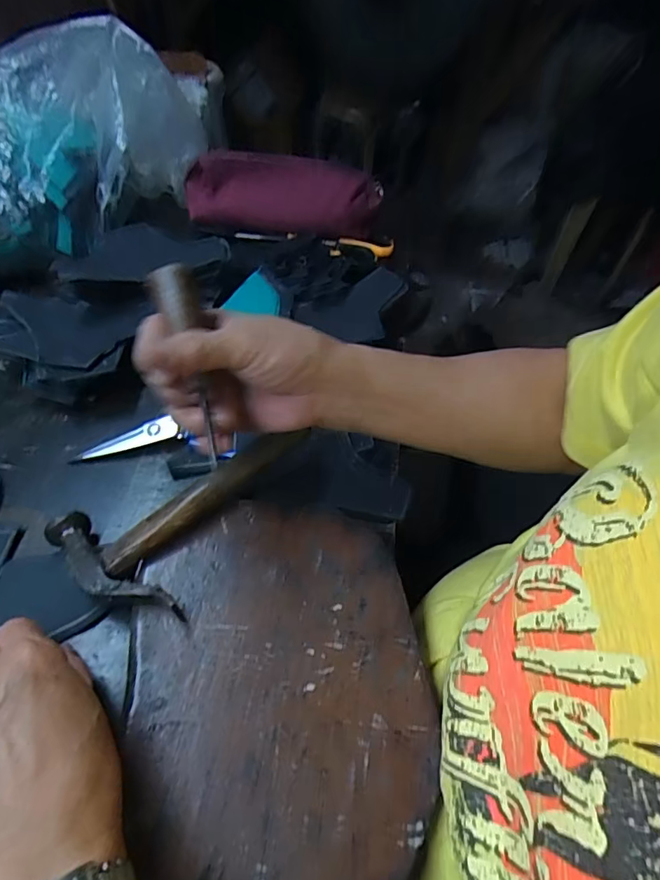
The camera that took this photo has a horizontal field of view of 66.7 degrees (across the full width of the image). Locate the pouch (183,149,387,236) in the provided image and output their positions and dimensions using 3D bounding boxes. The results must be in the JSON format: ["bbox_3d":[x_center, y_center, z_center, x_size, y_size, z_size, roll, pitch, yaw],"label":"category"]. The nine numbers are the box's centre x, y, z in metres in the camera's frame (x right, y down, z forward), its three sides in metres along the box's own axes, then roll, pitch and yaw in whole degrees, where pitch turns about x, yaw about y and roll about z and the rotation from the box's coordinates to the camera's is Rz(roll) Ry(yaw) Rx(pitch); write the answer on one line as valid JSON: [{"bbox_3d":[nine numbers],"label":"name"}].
[{"bbox_3d":[-0.057,-0.287,0.583,0.227,0.068,0.047,7,52,1],"label":"pouch"}]

